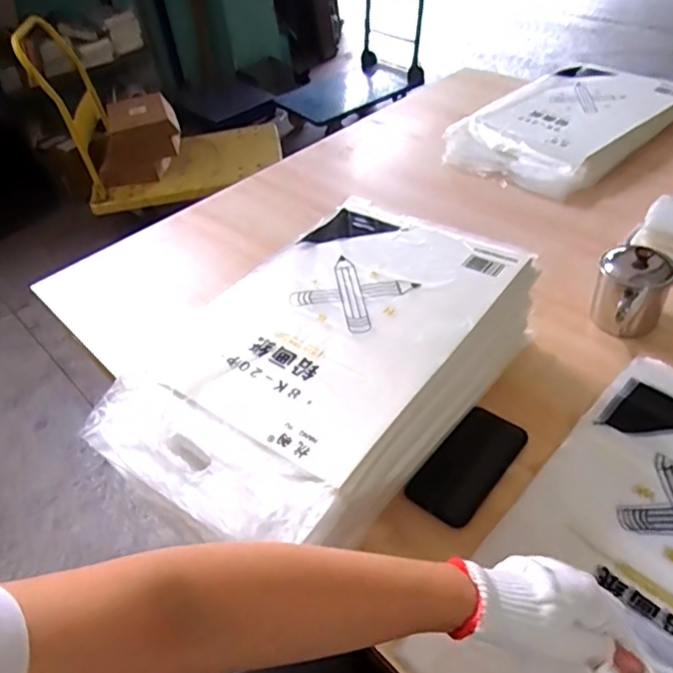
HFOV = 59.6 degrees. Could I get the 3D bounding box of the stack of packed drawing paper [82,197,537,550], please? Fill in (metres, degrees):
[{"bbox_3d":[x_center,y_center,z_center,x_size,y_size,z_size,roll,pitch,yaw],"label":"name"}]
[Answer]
[{"bbox_3d":[-0.008,0.034,0.676,0.292,0.126,0.475,24,52,30],"label":"stack of packed drawing paper"}]

